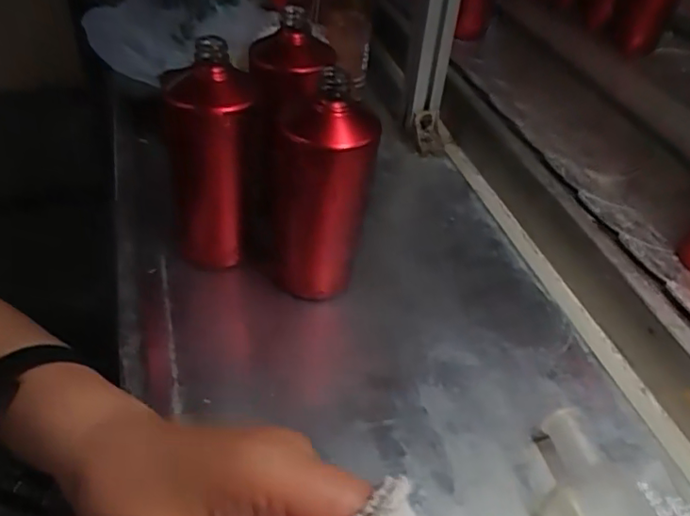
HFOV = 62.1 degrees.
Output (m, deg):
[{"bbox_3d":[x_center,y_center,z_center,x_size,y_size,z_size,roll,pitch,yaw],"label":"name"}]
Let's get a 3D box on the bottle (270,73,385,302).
[{"bbox_3d":[-0.024,-0.050,0.509,0.091,0.202,0.068,6,43,1],"label":"bottle"}]

